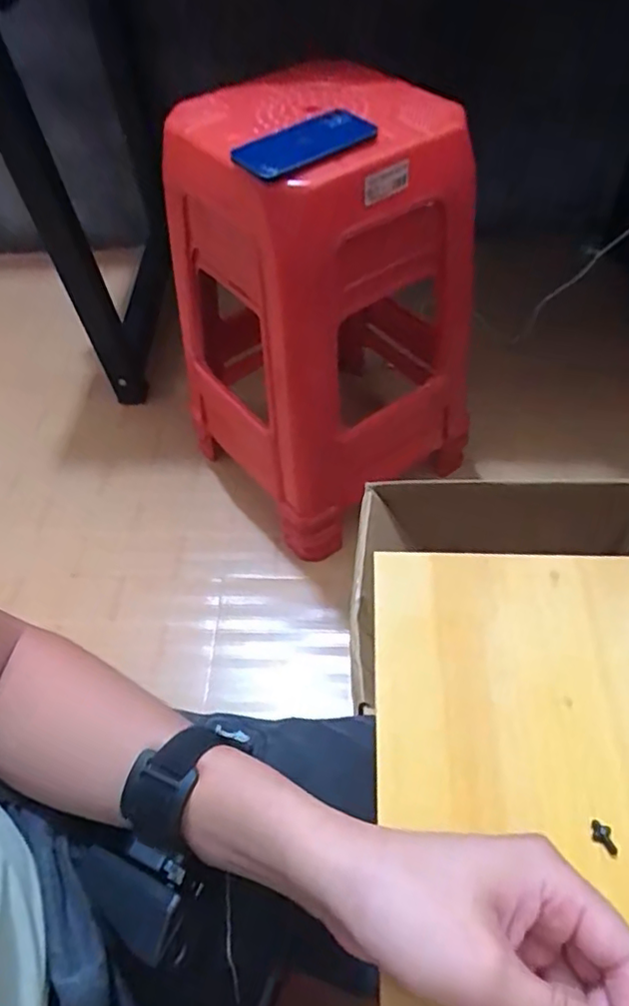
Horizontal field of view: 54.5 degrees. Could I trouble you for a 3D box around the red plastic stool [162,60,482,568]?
[{"bbox_3d":[0.010,-0.271,0.872,0.361,0.534,0.356,-34,58,-20],"label":"red plastic stool"}]

